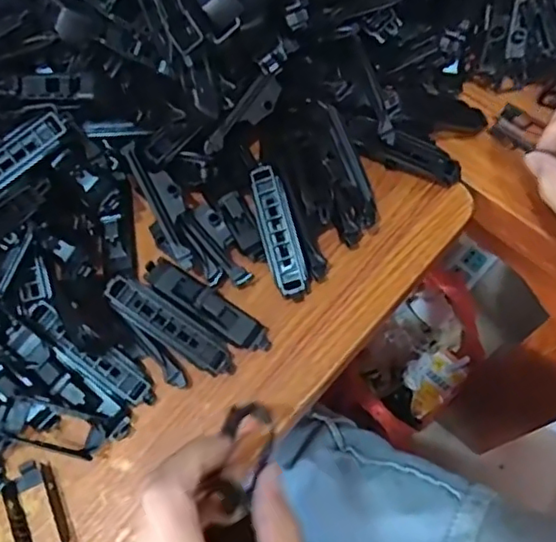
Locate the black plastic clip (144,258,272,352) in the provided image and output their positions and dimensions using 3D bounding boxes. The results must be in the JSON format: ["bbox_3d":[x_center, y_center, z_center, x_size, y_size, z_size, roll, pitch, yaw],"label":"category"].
[{"bbox_3d":[-0.040,0.017,0.340,0.081,0.015,0.018,34,71,14],"label":"black plastic clip"}]

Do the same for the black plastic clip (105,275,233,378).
[{"bbox_3d":[-0.058,0.030,0.330,0.078,0.006,0.018,36,71,0],"label":"black plastic clip"}]

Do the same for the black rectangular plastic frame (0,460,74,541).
[{"bbox_3d":[-0.121,0.121,0.305,0.025,0.012,0.051,-23,69,-9],"label":"black rectangular plastic frame"}]

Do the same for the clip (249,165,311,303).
[{"bbox_3d":[0.001,-0.022,0.350,0.018,0.010,0.077,-15,81,-6],"label":"clip"}]

